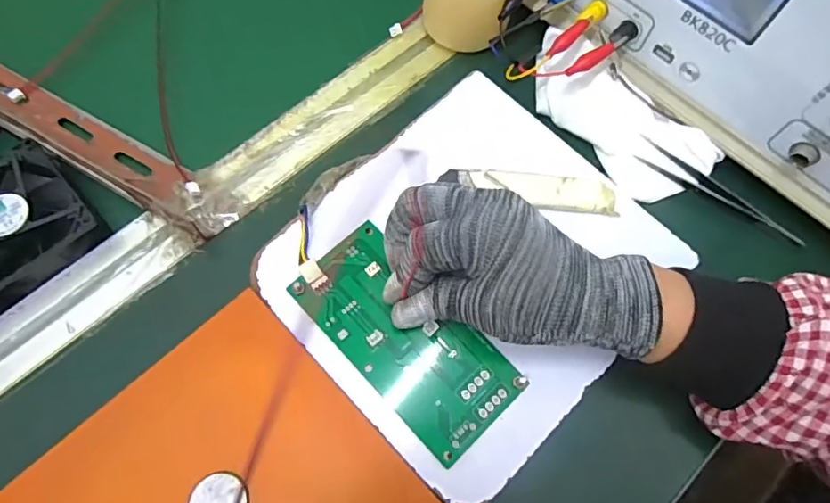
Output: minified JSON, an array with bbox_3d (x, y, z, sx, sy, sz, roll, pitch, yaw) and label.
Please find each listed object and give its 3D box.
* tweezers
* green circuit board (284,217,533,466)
[{"bbox_3d":[0.198,-0.036,0.345,0.117,0.008,0.018,35,74,18],"label":"tweezers"},{"bbox_3d":[-0.006,0.049,0.300,0.130,0.009,0.063,43,71,12],"label":"green circuit board"}]

